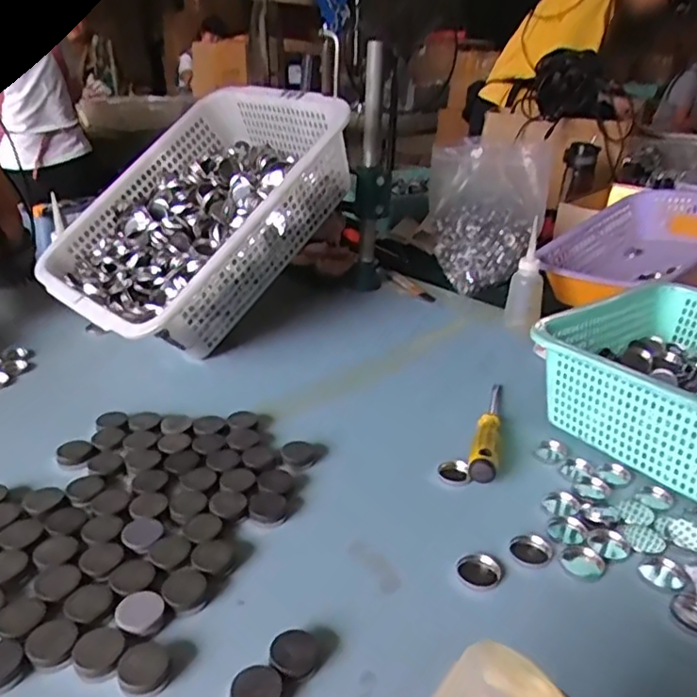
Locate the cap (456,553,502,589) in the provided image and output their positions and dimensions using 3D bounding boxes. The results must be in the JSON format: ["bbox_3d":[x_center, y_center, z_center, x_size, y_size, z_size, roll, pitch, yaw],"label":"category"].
[{"bbox_3d":[0.104,0.179,0.497,0.034,0.008,0.031,3,26,-1],"label":"cap"}]

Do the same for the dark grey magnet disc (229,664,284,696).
[{"bbox_3d":[-0.058,0.218,0.391,0.032,0.013,0.032,3,26,-1],"label":"dark grey magnet disc"}]

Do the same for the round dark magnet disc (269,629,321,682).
[{"bbox_3d":[-0.036,0.206,0.415,0.033,0.009,0.033,15,26,-8],"label":"round dark magnet disc"}]

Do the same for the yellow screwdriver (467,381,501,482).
[{"bbox_3d":[0.151,0.078,0.670,0.027,0.031,0.195,9,26,12],"label":"yellow screwdriver"}]

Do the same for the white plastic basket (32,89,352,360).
[{"bbox_3d":[-0.226,-0.193,0.898,0.355,0.113,0.425,26,65,35],"label":"white plastic basket"}]

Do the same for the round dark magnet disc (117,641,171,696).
[{"bbox_3d":[-0.134,0.208,0.405,0.031,0.009,0.037,-7,28,-21],"label":"round dark magnet disc"}]

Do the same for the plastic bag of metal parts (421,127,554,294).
[{"bbox_3d":[0.234,-0.230,1.072,0.201,0.223,0.183,7,26,8],"label":"plastic bag of metal parts"}]

